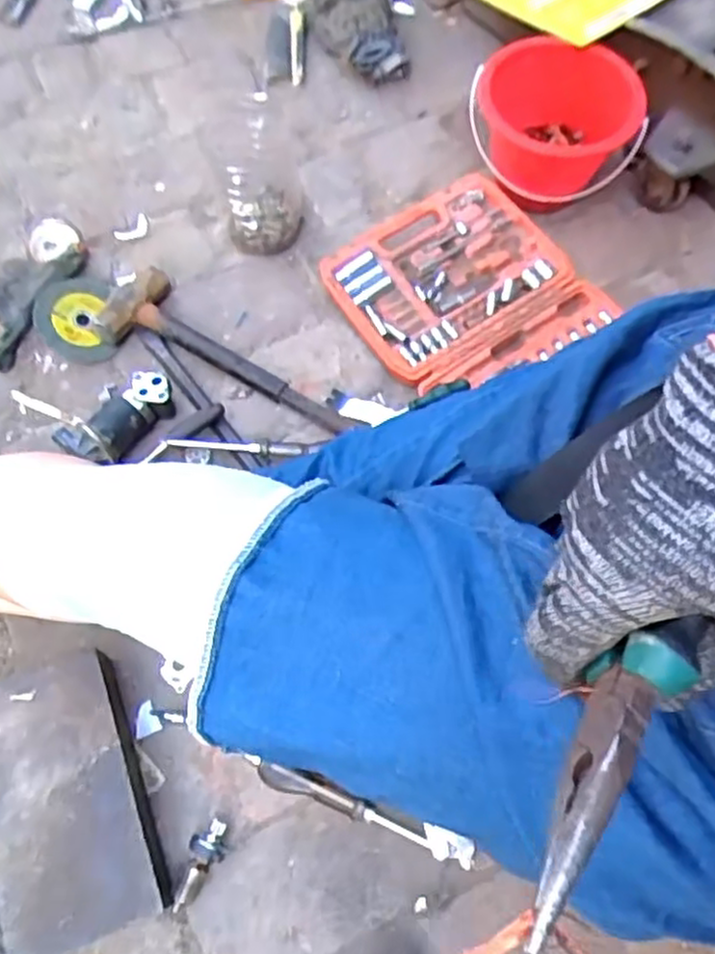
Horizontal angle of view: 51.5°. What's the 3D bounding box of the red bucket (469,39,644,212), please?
[{"bbox_3d":[0.231,-0.407,0.863,0.180,0.130,0.180,0,67,0],"label":"red bucket"}]

